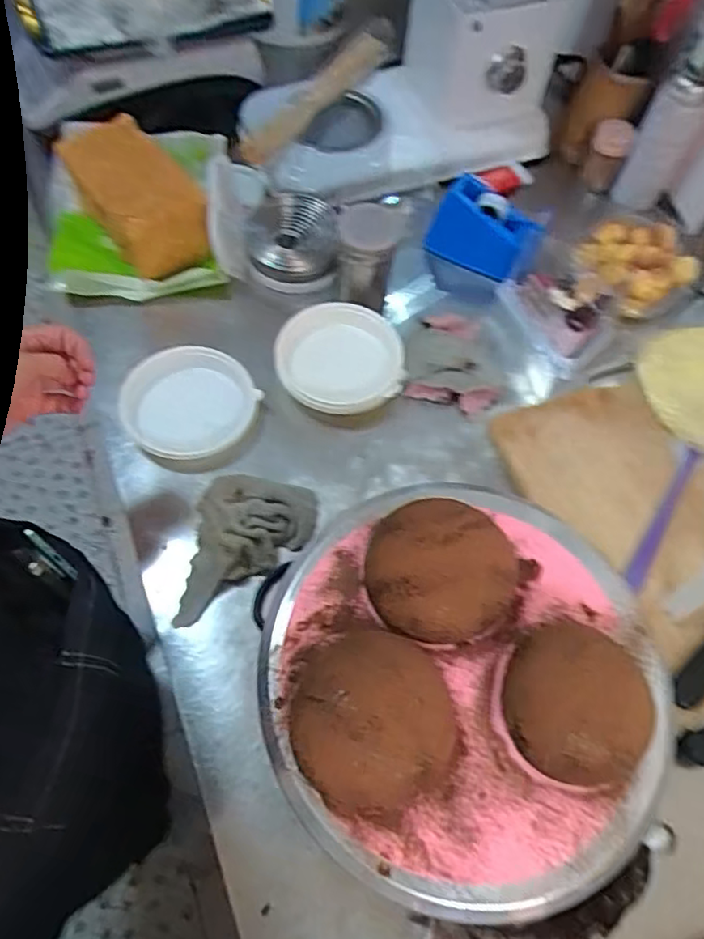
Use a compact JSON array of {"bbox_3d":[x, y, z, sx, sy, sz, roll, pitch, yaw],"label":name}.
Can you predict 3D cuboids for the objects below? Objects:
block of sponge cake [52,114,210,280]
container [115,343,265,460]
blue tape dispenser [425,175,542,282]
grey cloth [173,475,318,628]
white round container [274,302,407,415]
[{"bbox_3d":[-0.252,-0.311,0.740,0.113,0.086,0.202,-27,68,-17],"label":"block of sponge cake"},{"bbox_3d":[-0.180,-0.073,0.689,0.136,0.034,0.135,2,62,-4],"label":"container"},{"bbox_3d":[0.162,-0.291,0.775,0.131,0.086,0.044,29,64,10],"label":"blue tape dispenser"},{"bbox_3d":[-0.115,0.058,0.618,0.173,0.048,0.104,-32,68,-18],"label":"grey cloth"},{"bbox_3d":[-0.015,-0.122,0.718,0.147,0.038,0.134,12,62,2],"label":"white round container"}]

